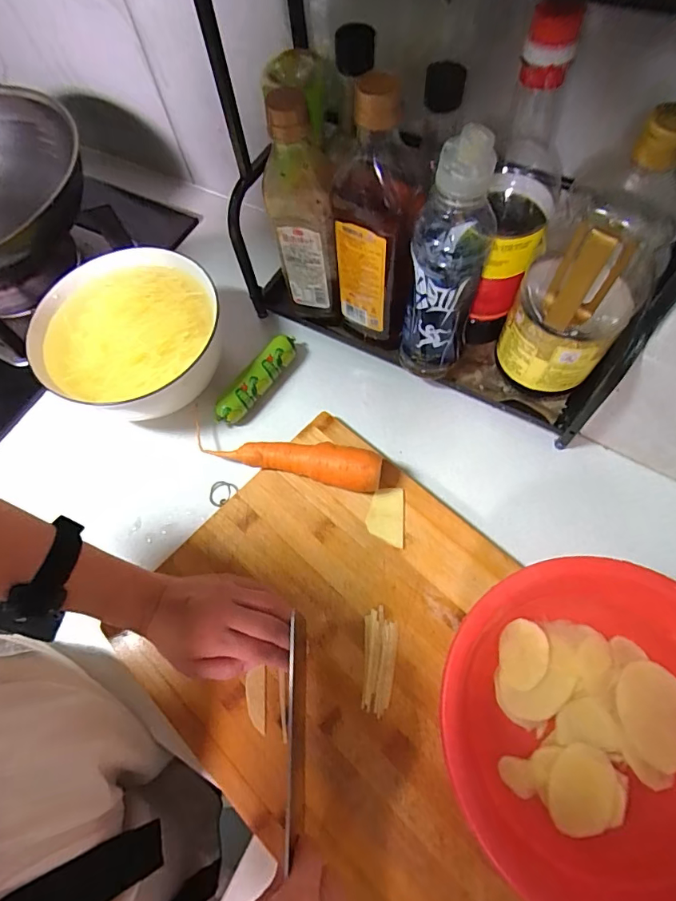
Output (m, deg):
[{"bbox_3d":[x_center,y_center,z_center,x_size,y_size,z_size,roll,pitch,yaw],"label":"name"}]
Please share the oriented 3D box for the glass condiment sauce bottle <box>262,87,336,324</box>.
[{"bbox_3d":[-0.036,-0.218,0.465,0.062,0.246,0.048,-6,65,1],"label":"glass condiment sauce bottle"}]

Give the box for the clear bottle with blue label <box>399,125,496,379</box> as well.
[{"bbox_3d":[0.097,-0.154,0.432,0.060,0.254,0.064,15,67,11],"label":"clear bottle with blue label"}]

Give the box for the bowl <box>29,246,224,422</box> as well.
[{"bbox_3d":[-0.226,-0.123,0.527,0.177,0.081,0.193,-2,65,3],"label":"bowl"}]

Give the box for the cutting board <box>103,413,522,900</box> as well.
[{"bbox_3d":[0.028,0.188,0.412,0.404,0.016,0.307,41,73,19],"label":"cutting board"}]

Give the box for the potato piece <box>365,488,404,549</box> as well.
[{"bbox_3d":[0.047,0.064,0.460,0.035,0.004,0.057,2,65,4],"label":"potato piece"}]

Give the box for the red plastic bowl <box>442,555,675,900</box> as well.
[{"bbox_3d":[0.190,0.205,0.348,0.221,0.078,0.220,-1,65,2],"label":"red plastic bowl"}]

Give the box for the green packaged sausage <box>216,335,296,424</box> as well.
[{"bbox_3d":[-0.090,-0.084,0.532,0.026,0.026,0.127,34,71,17],"label":"green packaged sausage"}]

